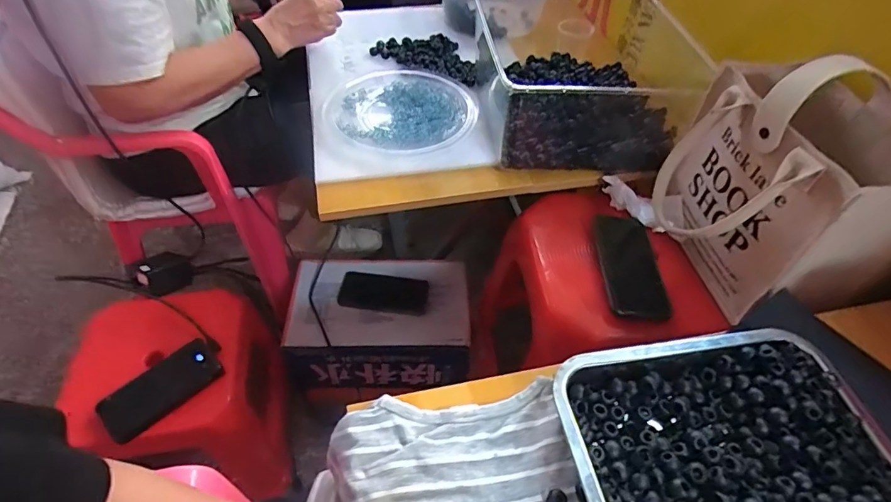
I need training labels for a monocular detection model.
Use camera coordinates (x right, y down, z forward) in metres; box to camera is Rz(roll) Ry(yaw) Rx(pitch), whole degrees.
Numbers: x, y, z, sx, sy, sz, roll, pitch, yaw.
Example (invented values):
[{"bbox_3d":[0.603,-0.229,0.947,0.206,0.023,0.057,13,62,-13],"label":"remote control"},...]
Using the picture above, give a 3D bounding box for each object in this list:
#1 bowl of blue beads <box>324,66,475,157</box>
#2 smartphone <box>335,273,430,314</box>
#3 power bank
[{"bbox_3d":[-0.070,-0.224,0.777,0.231,0.031,0.216,1,50,-2],"label":"bowl of blue beads"},{"bbox_3d":[-0.117,0.080,0.941,0.168,0.013,0.082,6,49,3],"label":"smartphone"},{"bbox_3d":[-0.402,0.196,0.697,0.072,0.028,0.155,35,57,24],"label":"power bank"}]

